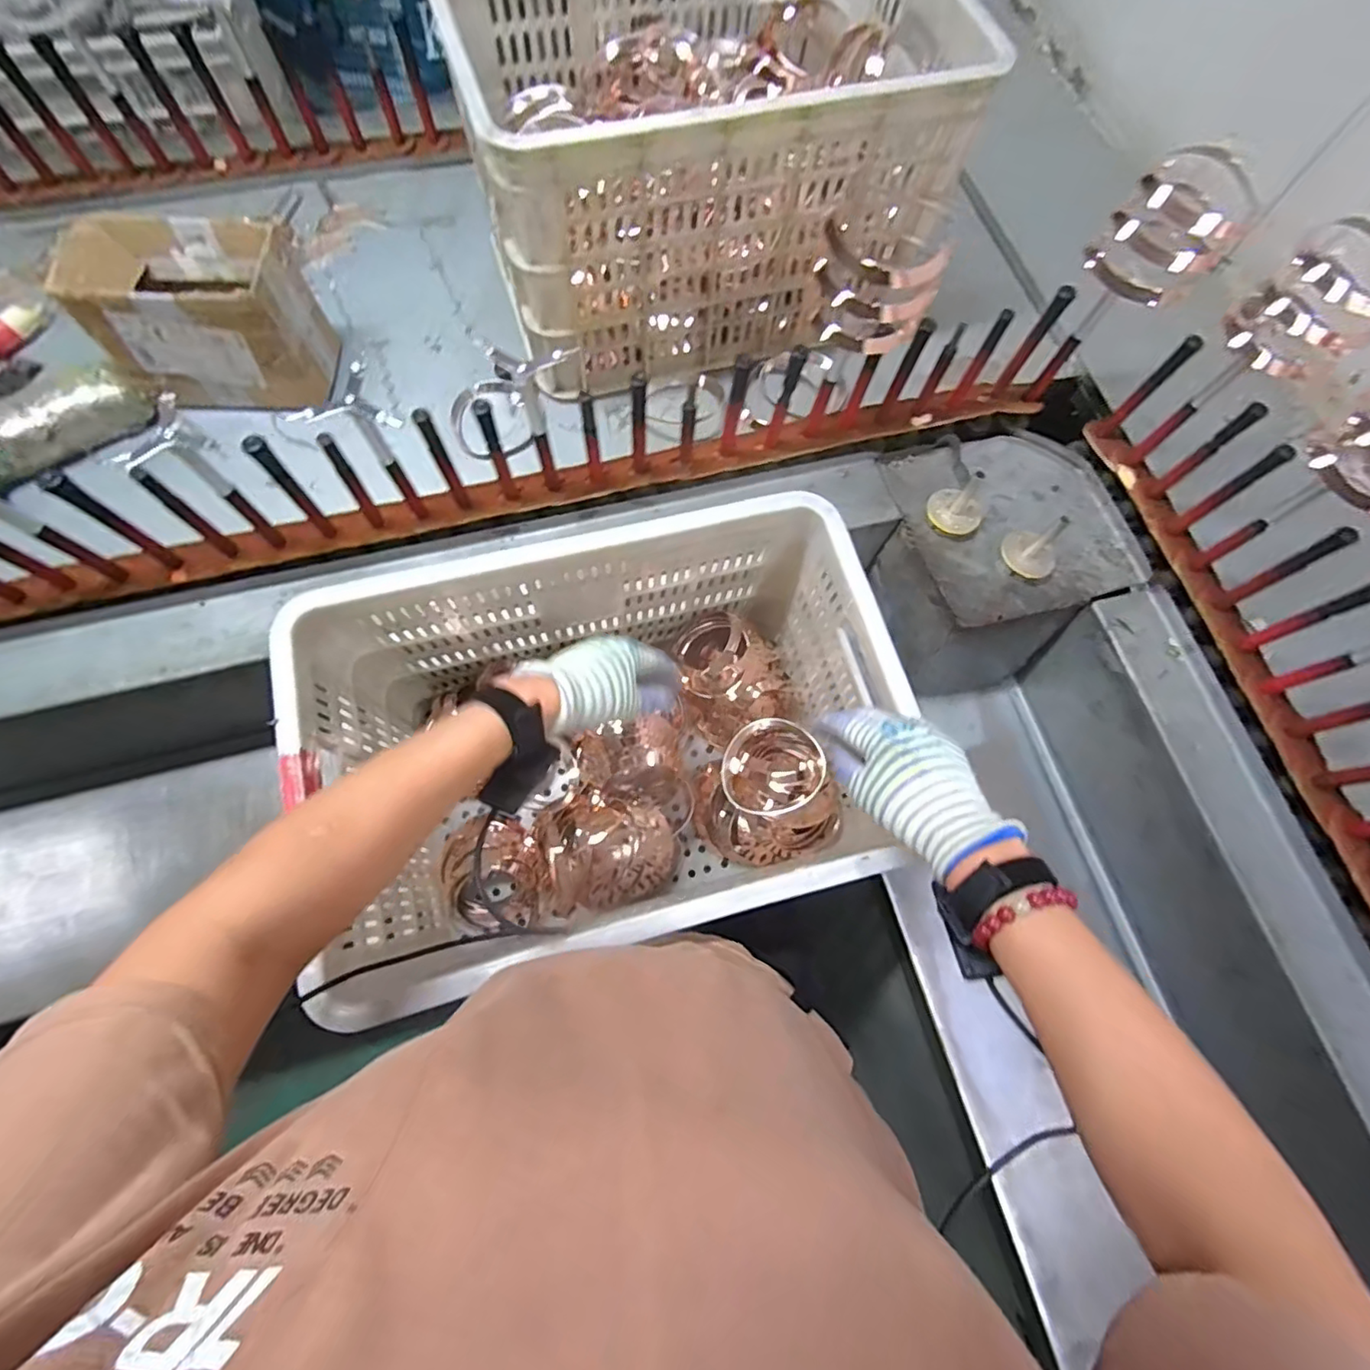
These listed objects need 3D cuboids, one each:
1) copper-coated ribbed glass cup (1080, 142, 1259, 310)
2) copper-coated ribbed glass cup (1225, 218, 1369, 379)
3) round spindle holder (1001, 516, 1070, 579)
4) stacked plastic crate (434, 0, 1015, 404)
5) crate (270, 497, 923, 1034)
[{"bbox_3d":[0.476,-0.451,0.593,0.098,0.089,0.080,27,72,7],"label":"copper-coated ribbed glass cup"},{"bbox_3d":[0.578,-0.343,0.551,0.080,0.102,0.100,-39,77,-14],"label":"copper-coated ribbed glass cup"},{"bbox_3d":[0.408,-0.163,0.687,0.057,0.071,0.062,1,71,-2],"label":"round spindle holder"},{"bbox_3d":[0.017,-0.622,0.716,0.498,0.278,0.347,-16,72,-7],"label":"stacked plastic crate"},{"bbox_3d":[-0.068,0.058,0.640,0.519,0.287,0.346,-15,72,-7],"label":"crate"}]

